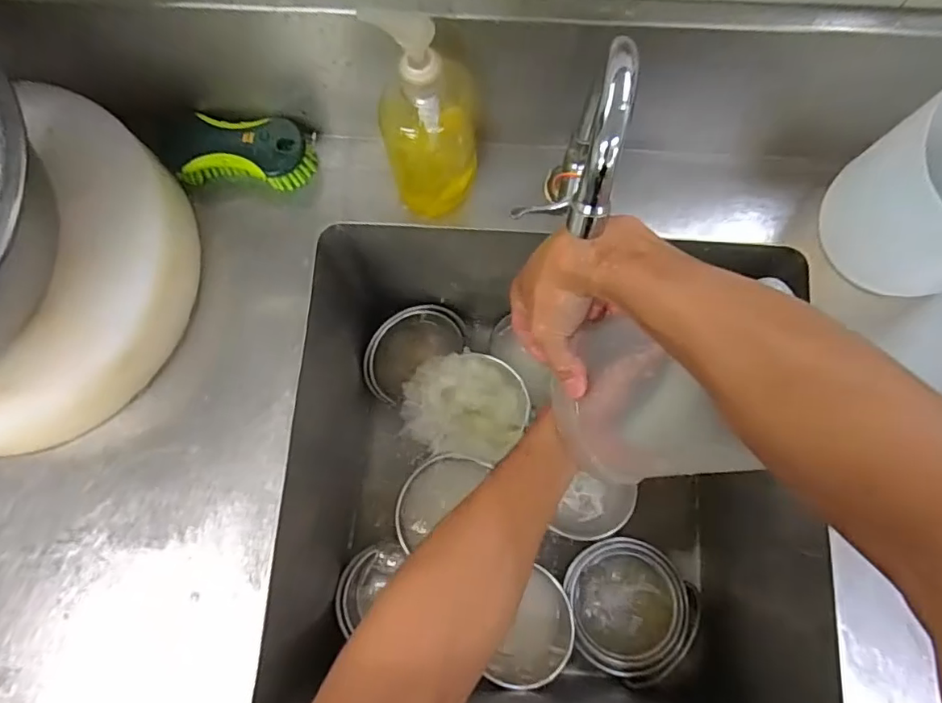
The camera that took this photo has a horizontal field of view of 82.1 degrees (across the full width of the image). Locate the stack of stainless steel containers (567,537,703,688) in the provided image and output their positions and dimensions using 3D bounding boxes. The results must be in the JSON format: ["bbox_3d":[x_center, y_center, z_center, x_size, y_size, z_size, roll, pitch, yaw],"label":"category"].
[{"bbox_3d":[0.208,0.345,0.739,0.162,0.072,0.164,33,79,8],"label":"stack of stainless steel containers"}]

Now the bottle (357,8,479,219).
[{"bbox_3d":[-0.033,-0.206,0.484,0.082,0.214,0.069,-7,78,-1],"label":"bottle"}]

